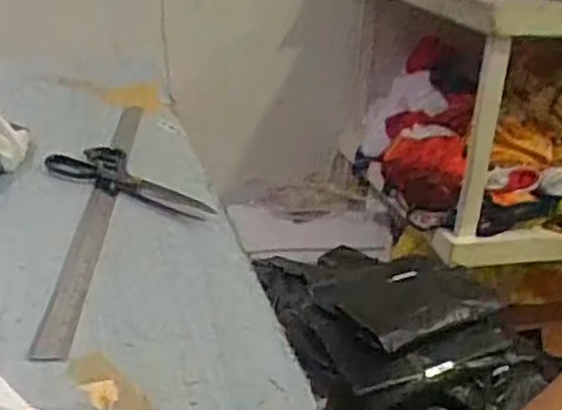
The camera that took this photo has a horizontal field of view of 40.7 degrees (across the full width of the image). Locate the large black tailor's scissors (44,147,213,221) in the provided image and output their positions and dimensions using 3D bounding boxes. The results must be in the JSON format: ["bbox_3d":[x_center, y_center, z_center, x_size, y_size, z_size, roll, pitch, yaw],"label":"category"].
[{"bbox_3d":[-0.171,-0.029,0.859,0.235,0.013,0.074,21,29,34],"label":"large black tailor's scissors"}]

